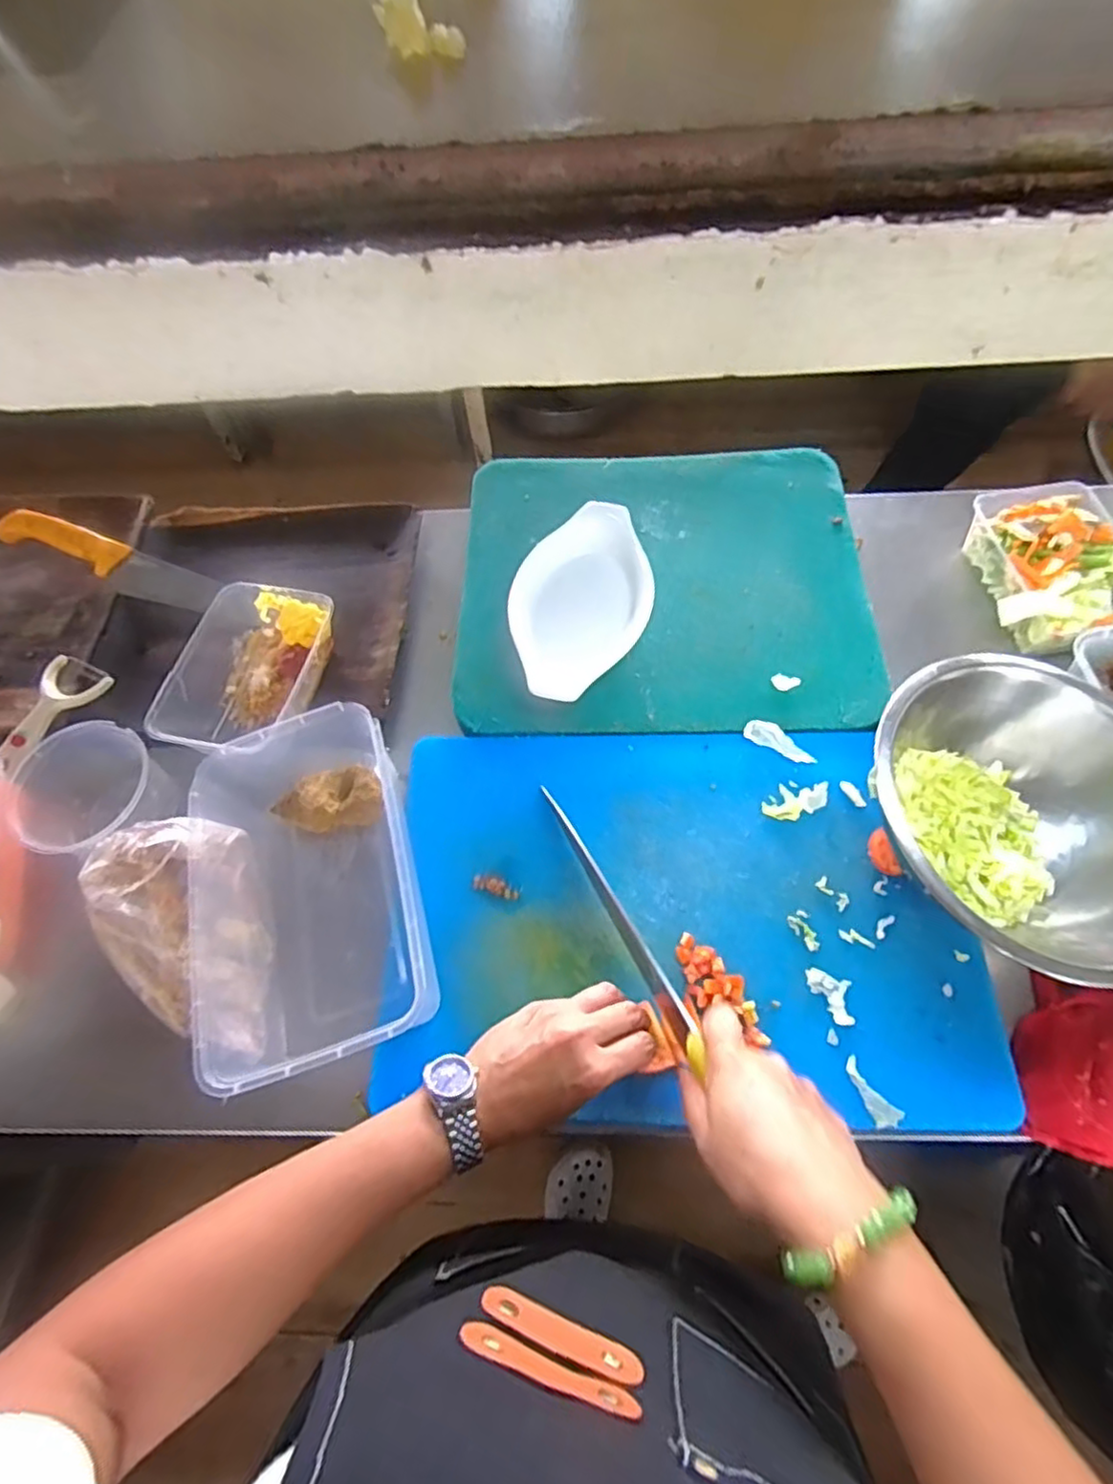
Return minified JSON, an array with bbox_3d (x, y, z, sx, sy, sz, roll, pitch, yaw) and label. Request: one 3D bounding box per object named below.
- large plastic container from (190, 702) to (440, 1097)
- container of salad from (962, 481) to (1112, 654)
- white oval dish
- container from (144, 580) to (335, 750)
[{"bbox_3d":[-0.194,0.099,0.515,0.167,0.078,0.284,-16,64,-5],"label":"large plastic container"},{"bbox_3d":[0.481,-0.171,0.645,0.132,0.056,0.180,-2,64,2],"label":"container of salad"},{"bbox_3d":[0.024,-0.133,0.643,0.125,0.033,0.216,9,65,7],"label":"white oval dish"},{"bbox_3d":[-0.281,-0.064,0.622,0.116,0.052,0.177,14,65,10],"label":"container"}]

